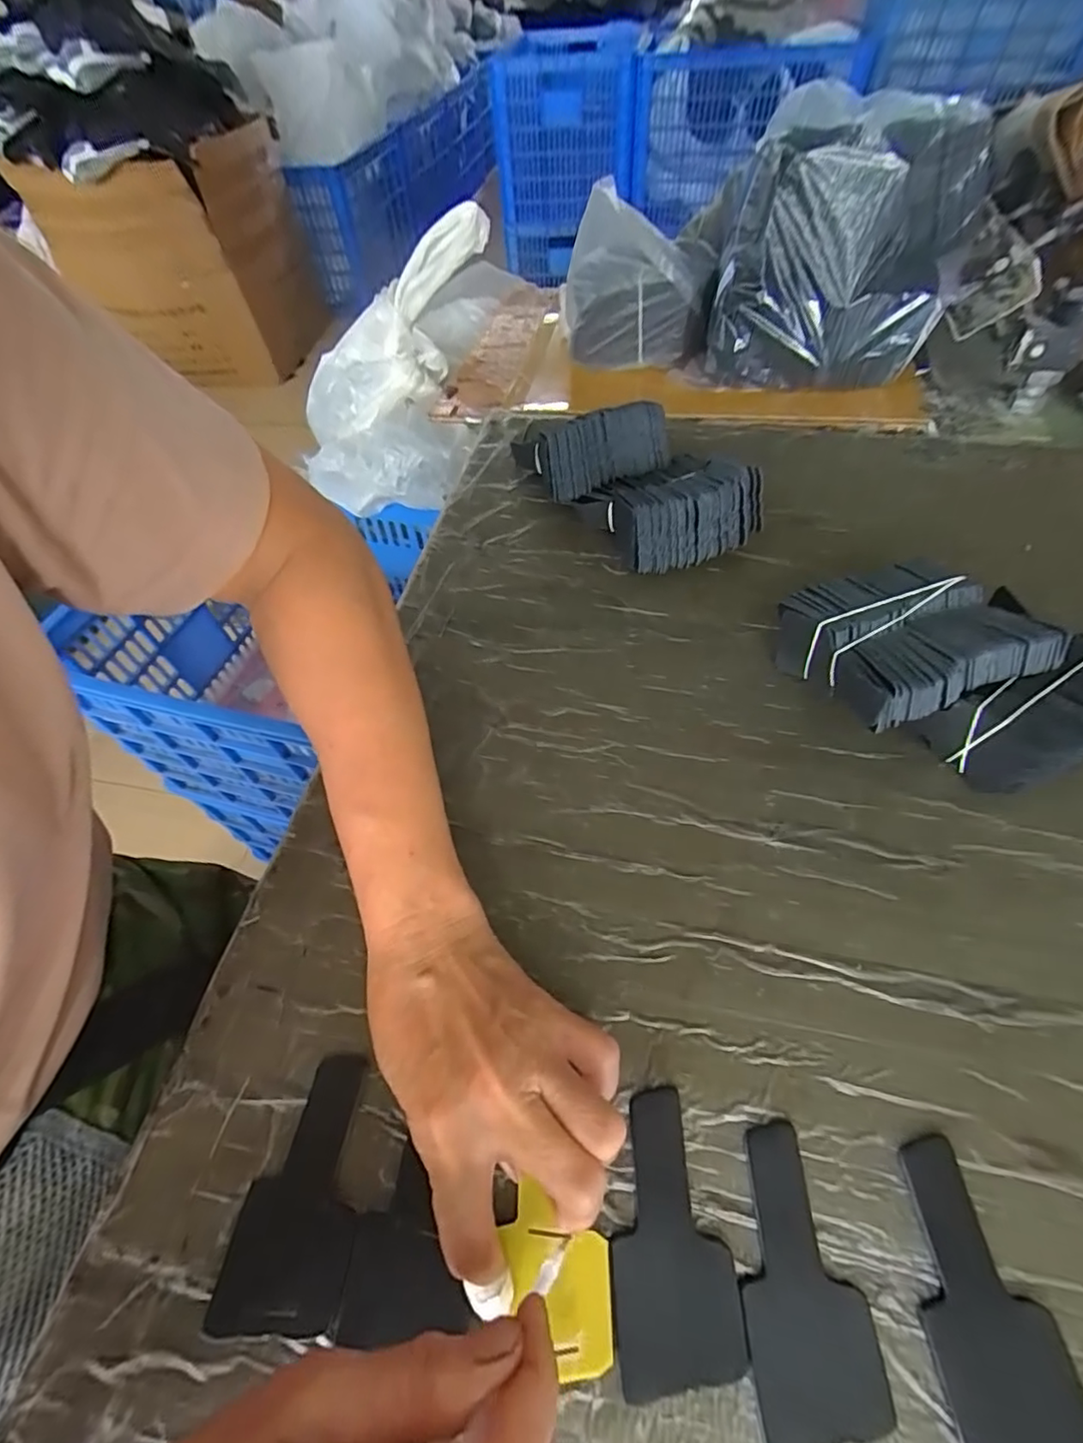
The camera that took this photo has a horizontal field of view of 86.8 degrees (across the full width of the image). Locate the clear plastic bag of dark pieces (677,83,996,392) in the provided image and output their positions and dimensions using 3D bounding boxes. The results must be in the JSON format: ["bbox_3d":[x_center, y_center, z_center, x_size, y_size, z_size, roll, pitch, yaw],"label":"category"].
[{"bbox_3d":[0.270,-0.423,0.528,0.223,0.183,0.135,9,57,9],"label":"clear plastic bag of dark pieces"}]

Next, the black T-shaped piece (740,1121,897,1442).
[{"bbox_3d":[0.096,0.208,0.217,0.045,0.004,0.088,-6,56,-1],"label":"black T-shaped piece"}]

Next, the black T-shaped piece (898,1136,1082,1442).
[{"bbox_3d":[0.162,0.212,0.212,0.045,0.004,0.089,-7,56,-2],"label":"black T-shaped piece"}]

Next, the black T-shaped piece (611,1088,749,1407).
[{"bbox_3d":[0.050,0.199,0.225,0.045,0.004,0.088,-3,56,1],"label":"black T-shaped piece"}]

